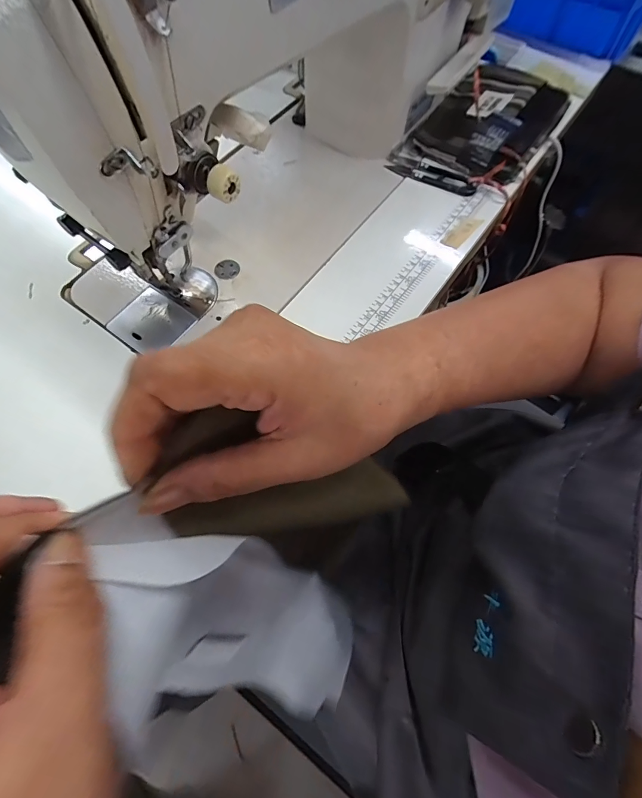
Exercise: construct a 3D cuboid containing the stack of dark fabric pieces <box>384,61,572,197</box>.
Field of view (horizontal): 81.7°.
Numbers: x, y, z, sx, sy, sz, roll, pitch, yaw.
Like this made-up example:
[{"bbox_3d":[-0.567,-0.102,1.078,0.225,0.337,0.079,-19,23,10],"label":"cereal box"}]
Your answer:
[{"bbox_3d":[0.196,-0.329,0.437,0.129,0.031,0.243,33,71,13],"label":"stack of dark fabric pieces"}]

